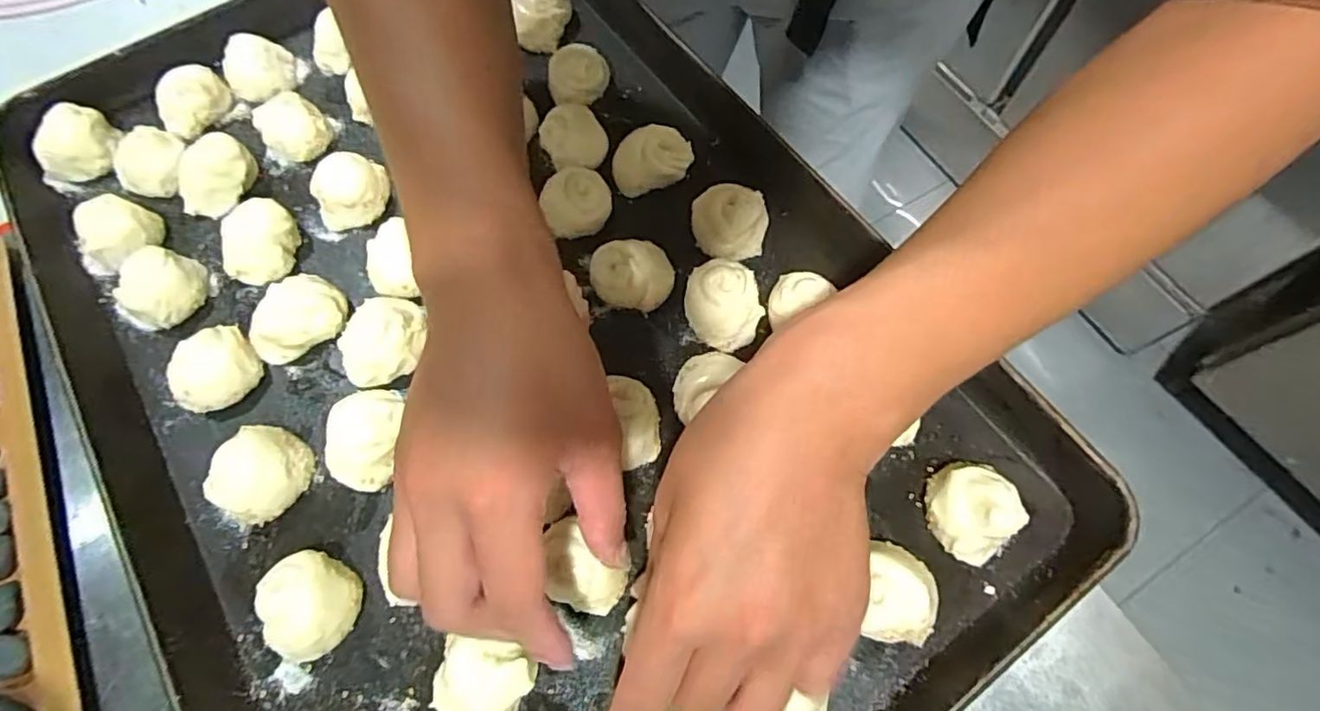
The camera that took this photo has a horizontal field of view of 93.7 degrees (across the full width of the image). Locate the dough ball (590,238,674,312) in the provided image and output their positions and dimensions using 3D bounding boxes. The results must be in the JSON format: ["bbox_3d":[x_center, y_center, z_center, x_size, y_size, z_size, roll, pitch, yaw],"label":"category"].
[{"bbox_3d":[-0.016,-0.047,0.360,0.046,0.021,0.037,1,68,1],"label":"dough ball"}]

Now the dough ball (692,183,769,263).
[{"bbox_3d":[0.041,-0.078,0.370,0.044,0.026,0.039,7,68,3],"label":"dough ball"}]

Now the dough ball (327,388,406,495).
[{"bbox_3d":[-0.155,0.044,0.324,0.040,0.023,0.048,12,68,5],"label":"dough ball"}]

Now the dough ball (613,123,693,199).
[{"bbox_3d":[-0.005,-0.123,0.390,0.049,0.024,0.037,-7,68,-3],"label":"dough ball"}]

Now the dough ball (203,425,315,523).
[{"bbox_3d":[-0.203,0.060,0.316,0.039,0.026,0.043,26,70,10],"label":"dough ball"}]

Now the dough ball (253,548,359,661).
[{"bbox_3d":[-0.165,0.117,0.291,0.041,0.024,0.046,-7,68,-3],"label":"dough ball"}]

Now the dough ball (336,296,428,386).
[{"bbox_3d":[-0.158,-0.007,0.347,0.044,0.025,0.046,-3,68,-1],"label":"dough ball"}]

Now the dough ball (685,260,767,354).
[{"bbox_3d":[0.035,-0.028,0.348,0.042,0.029,0.044,0,68,0],"label":"dough ball"}]

